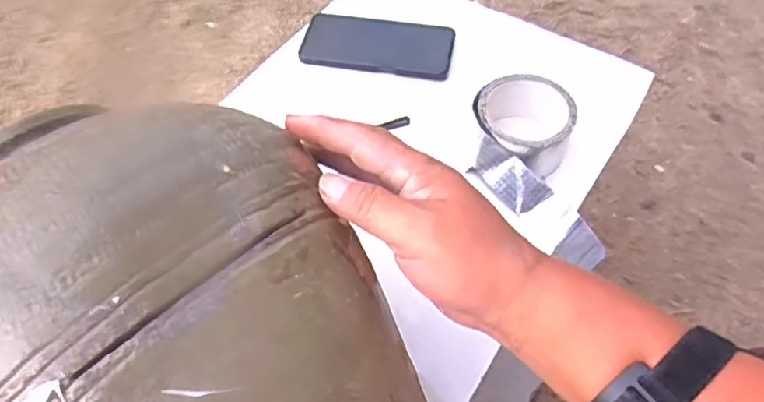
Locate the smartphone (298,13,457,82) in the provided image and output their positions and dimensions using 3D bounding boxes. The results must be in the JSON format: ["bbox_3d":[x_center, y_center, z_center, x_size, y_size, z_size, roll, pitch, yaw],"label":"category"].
[{"bbox_3d":[-0.004,-0.177,0.686,0.166,0.012,0.083,9,55,4],"label":"smartphone"}]

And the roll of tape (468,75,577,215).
[{"bbox_3d":[0.129,-0.059,0.583,0.092,0.056,0.117,18,56,11],"label":"roll of tape"}]

